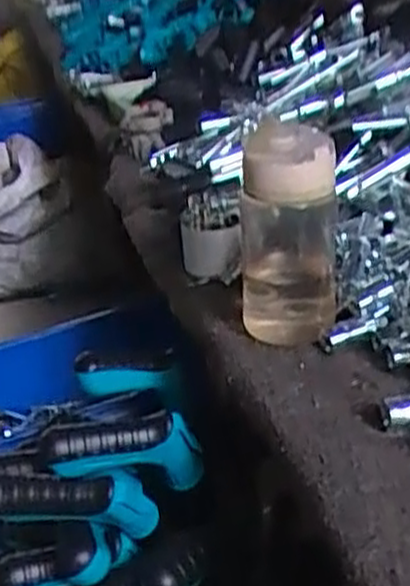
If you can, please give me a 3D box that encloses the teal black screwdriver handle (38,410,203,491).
[{"bbox_3d":[-0.069,0.134,0.639,0.130,0.079,0.039,-7,25,-4],"label":"teal black screwdriver handle"}]

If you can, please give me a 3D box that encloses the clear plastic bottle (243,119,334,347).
[{"bbox_3d":[0.060,-0.044,0.581,0.068,0.161,0.080,-4,25,4],"label":"clear plastic bottle"}]

